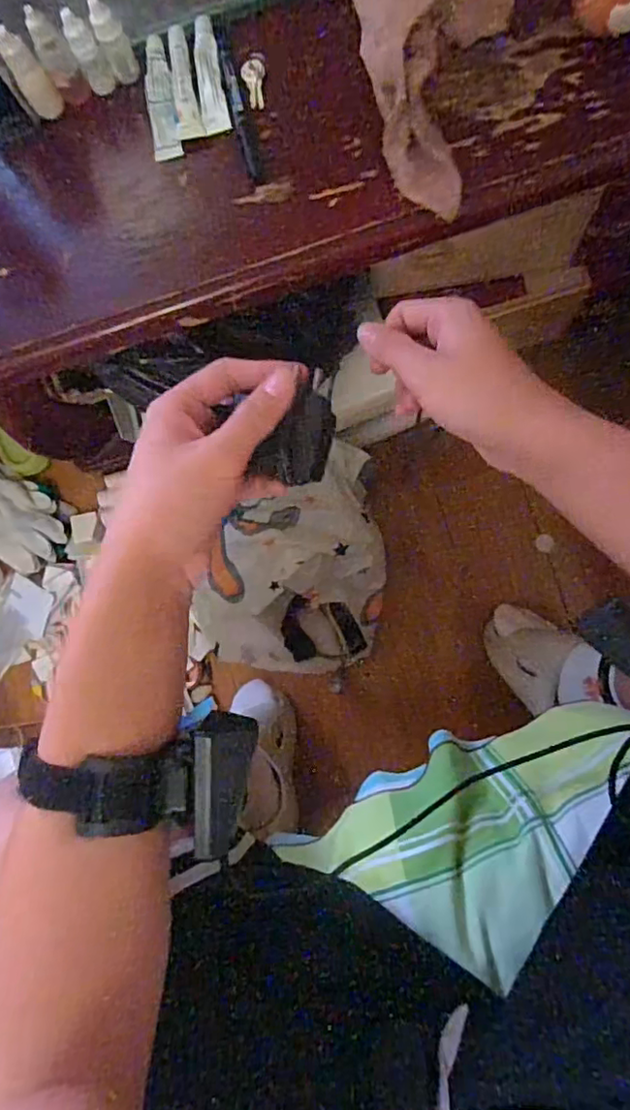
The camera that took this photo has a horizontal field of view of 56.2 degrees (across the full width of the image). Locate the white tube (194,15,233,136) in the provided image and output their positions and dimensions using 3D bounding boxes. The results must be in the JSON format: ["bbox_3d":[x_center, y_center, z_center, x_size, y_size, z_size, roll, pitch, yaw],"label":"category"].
[{"bbox_3d":[-0.085,-0.385,0.475,0.023,0.013,0.095,-11,83,7],"label":"white tube"}]

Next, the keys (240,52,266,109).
[{"bbox_3d":[-0.047,-0.380,0.472,0.020,0.006,0.042,-11,83,7],"label":"keys"}]

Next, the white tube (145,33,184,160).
[{"bbox_3d":[-0.126,-0.373,0.483,0.024,0.015,0.096,-10,84,7],"label":"white tube"}]

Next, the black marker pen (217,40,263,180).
[{"bbox_3d":[-0.061,-0.358,0.474,0.013,0.012,0.112,-16,83,6],"label":"black marker pen"}]

